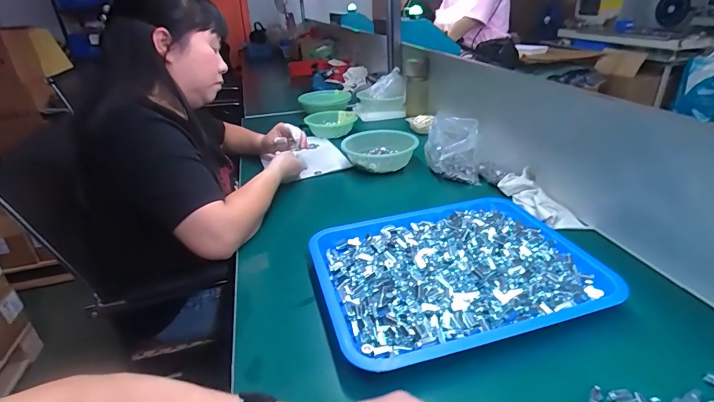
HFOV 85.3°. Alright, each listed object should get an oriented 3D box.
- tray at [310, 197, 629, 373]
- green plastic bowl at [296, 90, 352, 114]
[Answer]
[{"bbox_3d":[0.141,0.095,0.580,0.392,0.050,0.303,-9,29,-12],"label":"tray"},{"bbox_3d":[-0.113,-0.356,1.387,0.188,0.046,0.150,-4,28,-1],"label":"green plastic bowl"}]

